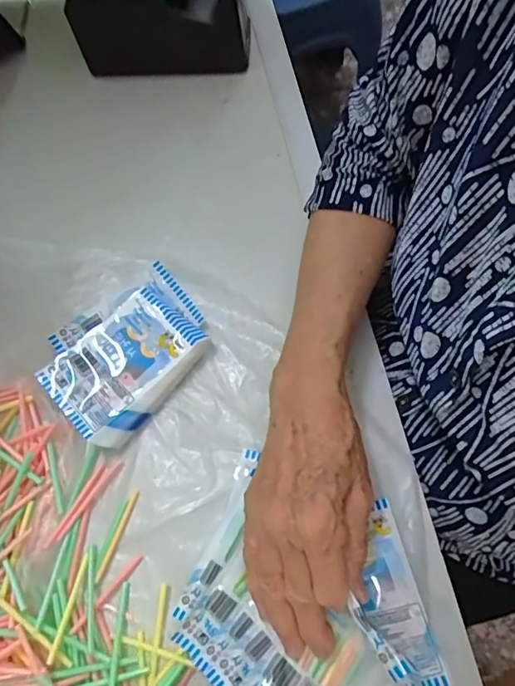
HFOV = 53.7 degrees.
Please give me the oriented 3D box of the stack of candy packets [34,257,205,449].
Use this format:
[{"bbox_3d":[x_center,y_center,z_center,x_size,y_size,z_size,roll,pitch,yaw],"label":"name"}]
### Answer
[{"bbox_3d":[-0.098,0.004,0.383,0.093,0.021,0.125,42,72,14],"label":"stack of candy packets"}]

